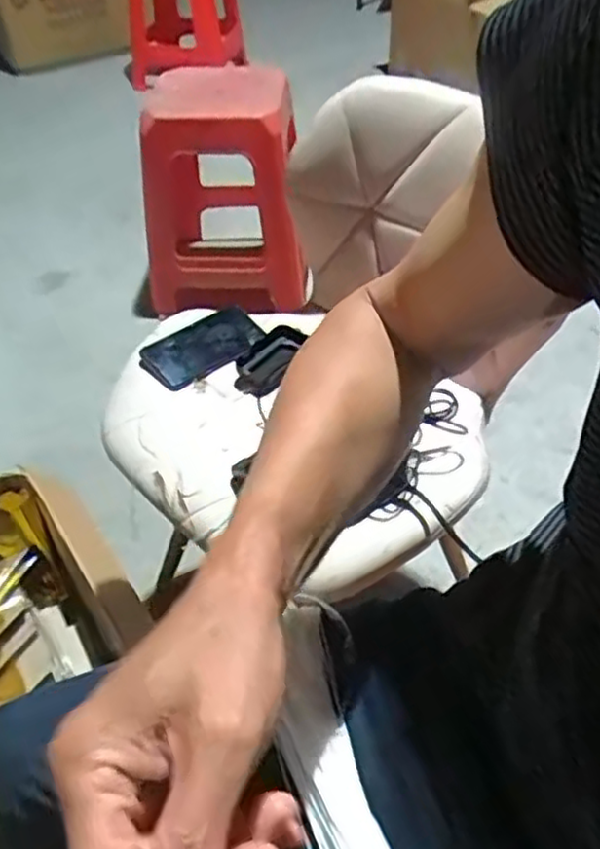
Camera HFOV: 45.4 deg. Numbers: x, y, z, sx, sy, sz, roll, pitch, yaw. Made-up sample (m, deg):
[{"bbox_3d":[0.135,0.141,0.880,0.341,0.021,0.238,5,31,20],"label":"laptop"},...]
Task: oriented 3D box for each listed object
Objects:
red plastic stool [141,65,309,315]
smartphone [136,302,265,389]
[{"bbox_3d":[-0.189,-0.536,1.655,0.365,0.539,0.417,-11,46,-8],"label":"red plastic stool"},{"bbox_3d":[-0.125,-0.102,0.927,0.156,0.010,0.072,-33,75,-27],"label":"smartphone"}]

